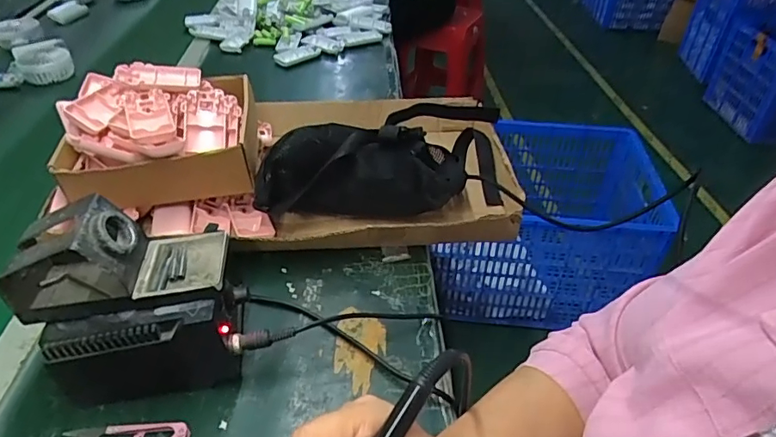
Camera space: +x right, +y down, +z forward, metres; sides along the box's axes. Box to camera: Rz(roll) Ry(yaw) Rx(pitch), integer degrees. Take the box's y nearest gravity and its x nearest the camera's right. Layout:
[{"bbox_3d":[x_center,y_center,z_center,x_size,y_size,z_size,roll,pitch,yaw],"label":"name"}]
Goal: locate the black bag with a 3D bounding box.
[{"bbox_3d":[-0.003,-0.080,0.677,0.320,0.108,0.177,-3,39,-6],"label":"black bag"}]

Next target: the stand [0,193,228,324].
[{"bbox_3d":[-0.226,0.031,0.423,0.165,0.080,0.072,-6,40,-9],"label":"stand"}]

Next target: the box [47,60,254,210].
[{"bbox_3d":[-0.278,-0.108,0.633,0.218,0.108,0.176,-8,40,-12],"label":"box"}]

